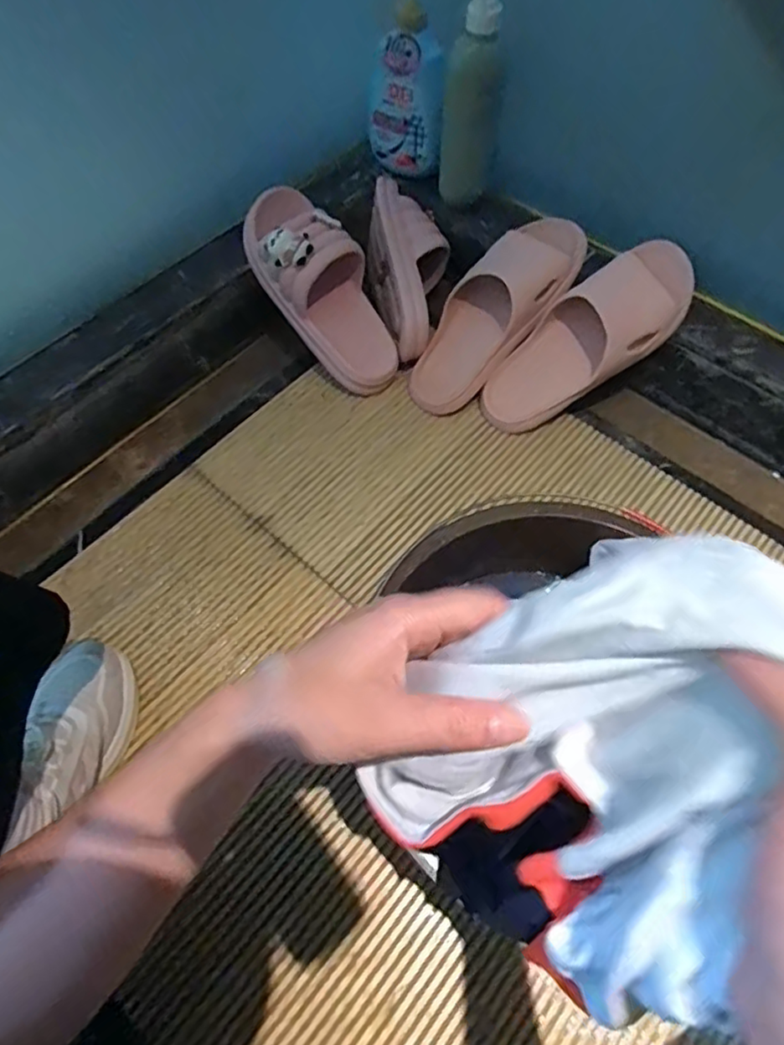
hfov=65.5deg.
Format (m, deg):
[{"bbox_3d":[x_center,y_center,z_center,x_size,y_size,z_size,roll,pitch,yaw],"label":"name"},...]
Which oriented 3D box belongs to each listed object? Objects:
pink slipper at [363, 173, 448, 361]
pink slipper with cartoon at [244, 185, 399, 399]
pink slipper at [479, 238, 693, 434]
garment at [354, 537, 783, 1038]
[{"bbox_3d":[0.023,-0.311,0.753,0.100,0.087,0.234,-6,81,-2],"label":"pink slipper"},{"bbox_3d":[-0.077,-0.259,0.698,0.097,0.079,0.243,-39,110,-17],"label":"pink slipper with cartoon"},{"bbox_3d":[0.210,-0.197,0.670,0.251,0.060,0.086,-39,62,23],"label":"pink slipper"},{"bbox_3d":[0.057,0.088,0.230,0.116,0.140,0.143,17,64,10],"label":"garment"}]

